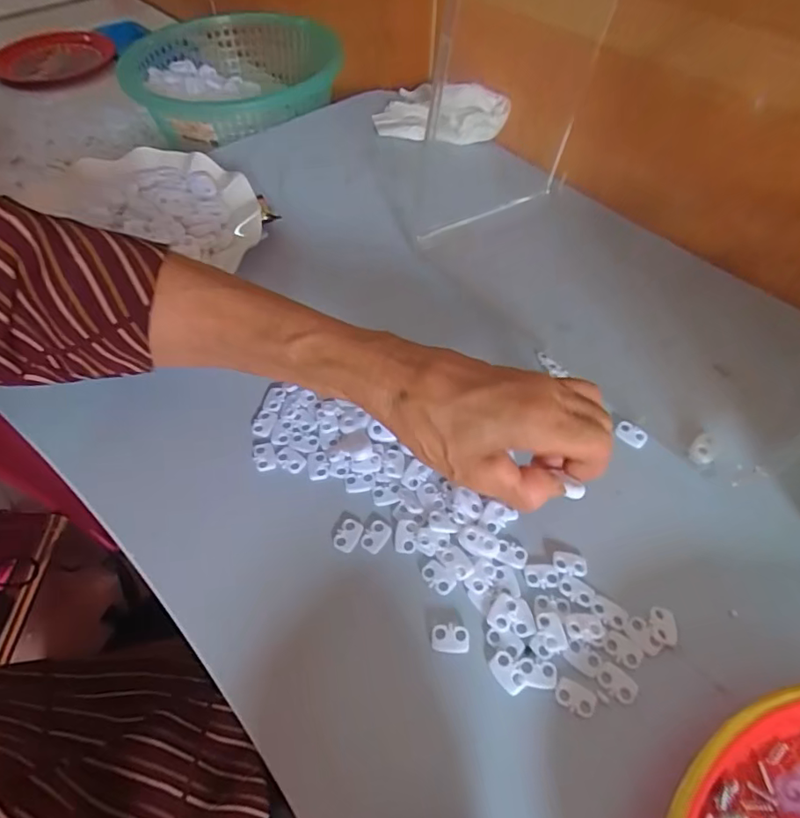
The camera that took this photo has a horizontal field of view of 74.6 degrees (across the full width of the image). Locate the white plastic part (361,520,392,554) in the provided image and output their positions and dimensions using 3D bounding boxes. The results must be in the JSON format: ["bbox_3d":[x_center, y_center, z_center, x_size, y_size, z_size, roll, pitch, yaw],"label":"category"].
[{"bbox_3d":[-0.013,0.070,0.290,0.013,0.004,0.019,28,60,18],"label":"white plastic part"}]

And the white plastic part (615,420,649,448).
[{"bbox_3d":[0.146,0.016,0.330,0.019,0.004,0.015,29,60,19],"label":"white plastic part"}]

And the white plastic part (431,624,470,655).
[{"bbox_3d":[0.025,0.113,0.259,0.018,0.004,0.013,5,55,3],"label":"white plastic part"}]

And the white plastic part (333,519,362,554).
[{"bbox_3d":[-0.029,0.069,0.290,0.013,0.004,0.019,17,57,12],"label":"white plastic part"}]

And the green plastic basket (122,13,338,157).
[{"bbox_3d":[-0.190,-0.372,0.593,0.221,0.074,0.270,-39,63,-24],"label":"green plastic basket"}]

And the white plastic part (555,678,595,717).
[{"bbox_3d":[0.082,0.134,0.245,0.018,0.004,0.012,22,58,15],"label":"white plastic part"}]

